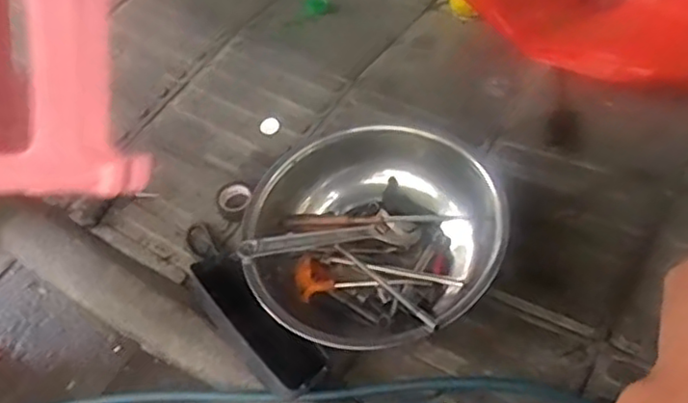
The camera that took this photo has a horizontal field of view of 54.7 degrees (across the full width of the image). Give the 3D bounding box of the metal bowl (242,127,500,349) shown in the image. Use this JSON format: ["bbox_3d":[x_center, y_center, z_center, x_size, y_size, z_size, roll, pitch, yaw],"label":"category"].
[{"bbox_3d":[0.037,0.064,0.985,0.353,0.161,0.331,-2,56,3],"label":"metal bowl"}]

